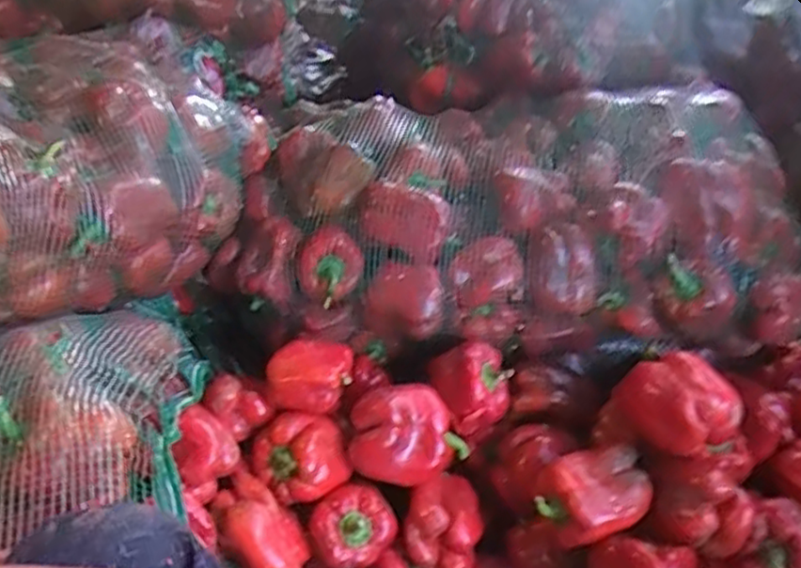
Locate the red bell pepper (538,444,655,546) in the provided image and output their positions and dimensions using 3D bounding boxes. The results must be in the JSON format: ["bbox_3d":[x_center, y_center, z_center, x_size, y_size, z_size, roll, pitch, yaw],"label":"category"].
[{"bbox_3d":[0.203,0.230,0.734,0.130,0.073,0.090,-19,36,-18],"label":"red bell pepper"}]

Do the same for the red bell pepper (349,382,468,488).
[{"bbox_3d":[0.002,0.168,0.784,0.125,0.076,0.087,-20,36,-19],"label":"red bell pepper"}]

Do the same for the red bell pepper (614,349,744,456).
[{"bbox_3d":[0.299,0.121,0.747,0.096,0.070,0.106,-14,35,-13],"label":"red bell pepper"}]

